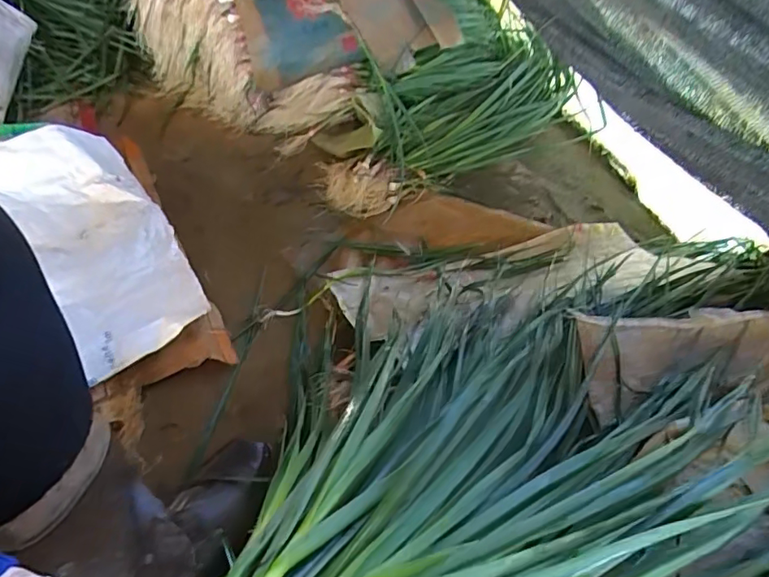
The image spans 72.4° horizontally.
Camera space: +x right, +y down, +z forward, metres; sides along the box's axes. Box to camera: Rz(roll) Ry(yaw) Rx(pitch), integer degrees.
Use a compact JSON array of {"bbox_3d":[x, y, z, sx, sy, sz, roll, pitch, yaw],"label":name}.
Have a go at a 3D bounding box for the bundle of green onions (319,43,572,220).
[{"bbox_3d":[0.101,-0.331,1.030,0.540,0.108,0.269,-35,60,-12],"label":"bundle of green onions"}]

